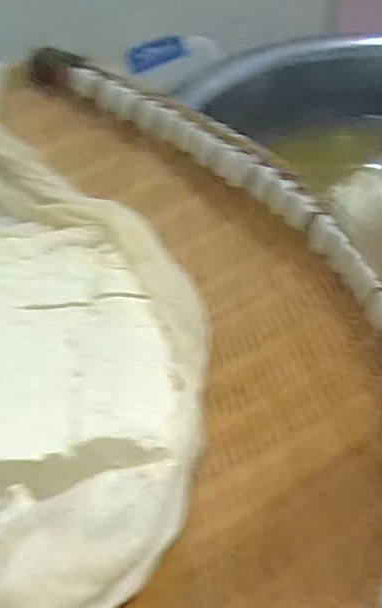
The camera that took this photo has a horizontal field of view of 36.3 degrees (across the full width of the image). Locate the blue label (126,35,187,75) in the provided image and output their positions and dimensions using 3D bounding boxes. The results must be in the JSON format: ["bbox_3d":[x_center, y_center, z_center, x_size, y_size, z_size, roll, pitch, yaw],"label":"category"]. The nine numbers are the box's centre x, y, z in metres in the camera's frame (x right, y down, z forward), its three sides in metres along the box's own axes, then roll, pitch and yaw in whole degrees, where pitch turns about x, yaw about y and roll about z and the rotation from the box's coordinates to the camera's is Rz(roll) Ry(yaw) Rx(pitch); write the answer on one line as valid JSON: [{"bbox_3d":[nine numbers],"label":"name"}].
[{"bbox_3d":[-0.041,-0.295,0.684,0.092,0.004,0.032,-36,90,-31],"label":"blue label"}]

